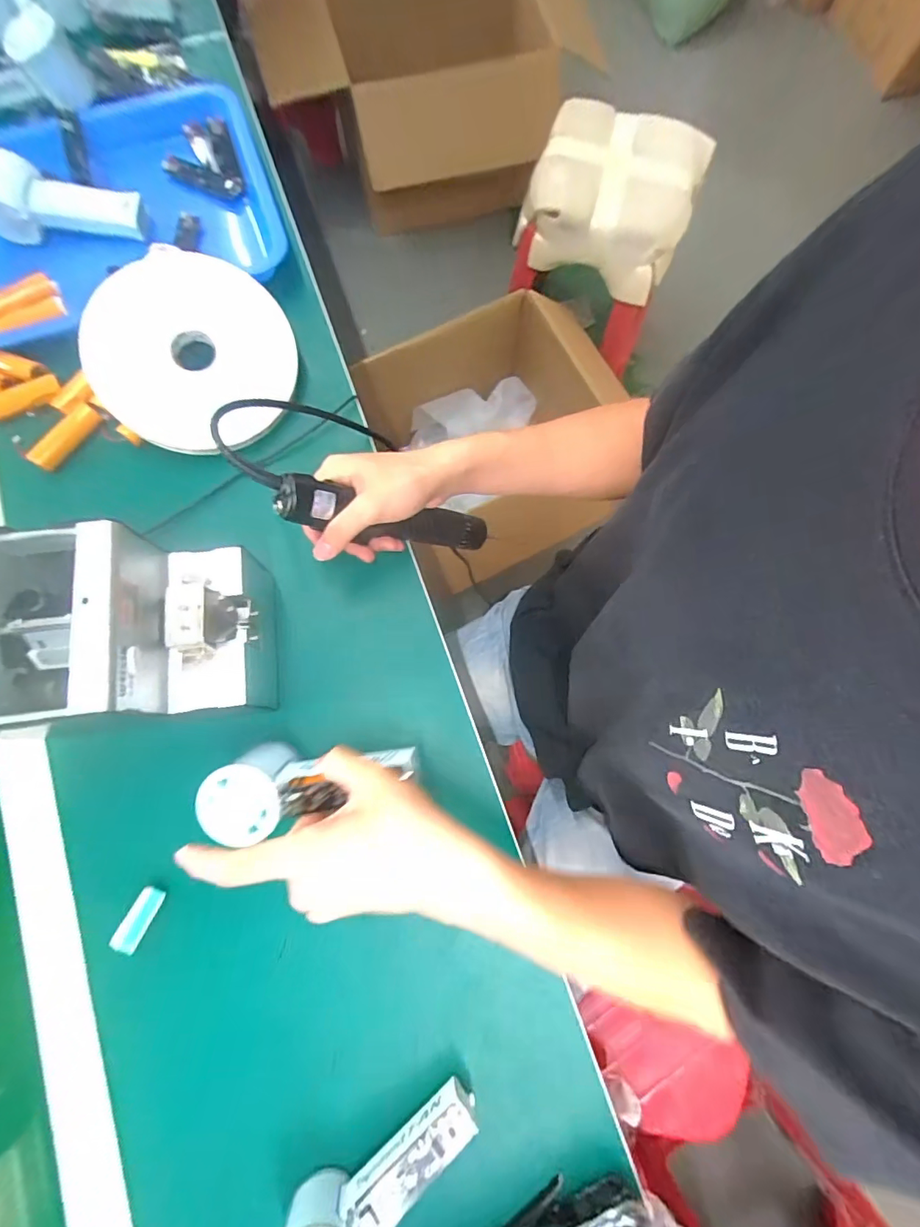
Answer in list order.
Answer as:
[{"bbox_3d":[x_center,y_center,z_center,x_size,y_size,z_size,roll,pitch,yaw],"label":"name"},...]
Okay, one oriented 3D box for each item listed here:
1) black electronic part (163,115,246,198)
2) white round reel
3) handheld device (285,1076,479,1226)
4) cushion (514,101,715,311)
[{"bbox_3d":[-0.279,-0.488,0.542,0.075,0.014,0.091,-17,78,-5],"label":"black electronic part"},{"bbox_3d":[-0.250,-0.241,0.473,0.173,0.025,0.173,-1,93,-15],"label":"white round reel"},{"bbox_3d":[-0.057,0.393,0.345,0.156,0.056,0.057,-32,80,-22],"label":"handheld device"},{"bbox_3d":[0.296,-0.821,0.987,0.309,0.145,0.328,22,77,4],"label":"cushion"}]

